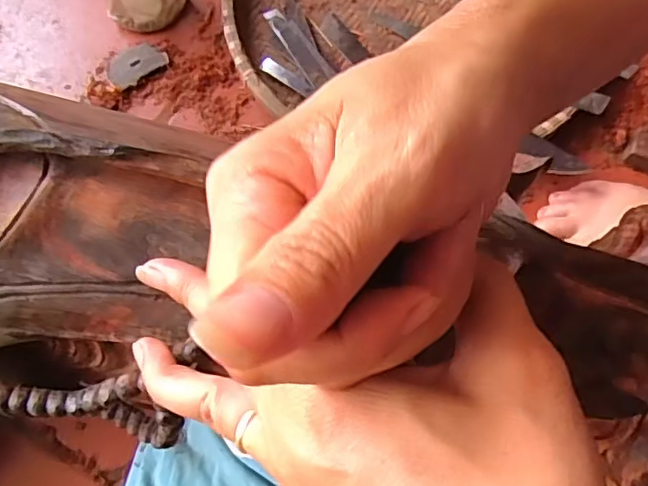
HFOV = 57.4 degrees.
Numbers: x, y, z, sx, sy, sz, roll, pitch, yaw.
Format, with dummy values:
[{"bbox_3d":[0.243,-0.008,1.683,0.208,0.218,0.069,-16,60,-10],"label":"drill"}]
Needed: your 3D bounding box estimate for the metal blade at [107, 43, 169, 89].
[{"bbox_3d":[-0.172,-0.163,0.536,0.053,0.005,0.040,-39,72,-14],"label":"metal blade"}]

